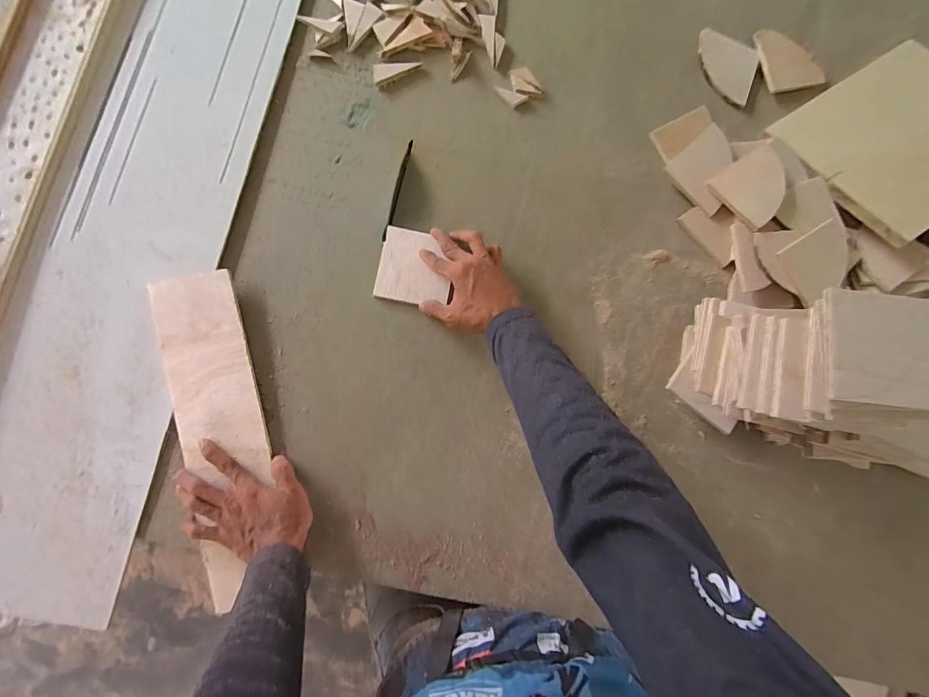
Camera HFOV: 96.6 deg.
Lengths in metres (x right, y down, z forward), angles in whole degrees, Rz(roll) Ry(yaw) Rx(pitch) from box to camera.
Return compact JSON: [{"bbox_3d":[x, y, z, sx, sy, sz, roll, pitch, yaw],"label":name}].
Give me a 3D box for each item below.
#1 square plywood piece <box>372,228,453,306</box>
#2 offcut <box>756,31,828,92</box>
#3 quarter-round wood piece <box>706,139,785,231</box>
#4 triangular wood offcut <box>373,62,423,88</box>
[{"bbox_3d":[-0.068,-0.112,0.571,0.096,0.010,0.098,10,84,-6],"label":"square plywood piece"},{"bbox_3d":[0.519,-0.460,0.656,0.099,0.011,0.097,-16,93,-4],"label":"offcut"},{"bbox_3d":[0.422,-0.234,0.585,0.107,0.009,0.098,-36,67,12],"label":"quarter-round wood piece"},{"bbox_3d":[-0.100,-0.408,0.604,0.073,0.004,0.029,-27,89,-8],"label":"triangular wood offcut"}]

